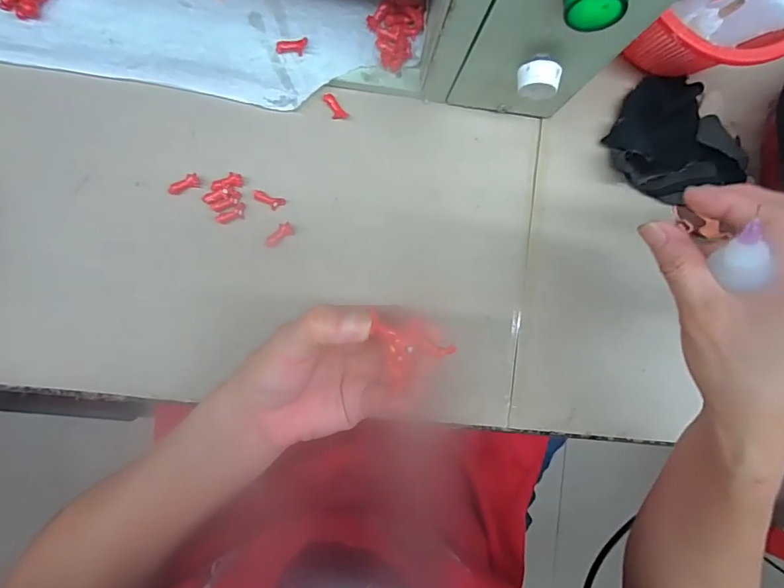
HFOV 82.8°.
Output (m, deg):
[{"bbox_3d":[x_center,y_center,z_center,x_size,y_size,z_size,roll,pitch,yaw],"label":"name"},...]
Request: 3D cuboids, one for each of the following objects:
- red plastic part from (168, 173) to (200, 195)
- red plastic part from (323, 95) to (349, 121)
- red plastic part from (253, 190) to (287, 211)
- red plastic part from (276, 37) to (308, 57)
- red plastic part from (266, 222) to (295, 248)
[{"bbox_3d":[-0.149,-0.079,0.319,0.022,0.005,0.010,-23,93,-6],"label":"red plastic part"},{"bbox_3d":[-0.043,-0.139,0.333,0.011,0.004,0.022,-41,95,-5],"label":"red plastic part"},{"bbox_3d":[-0.091,-0.068,0.327,0.023,0.006,0.010,19,88,-6],"label":"red plastic part"},{"bbox_3d":[-0.071,-0.175,0.316,0.023,0.005,0.010,-11,91,-7],"label":"red plastic part"},{"bbox_3d":[-0.084,-0.044,0.330,0.023,0.005,0.010,-37,94,-5],"label":"red plastic part"}]

